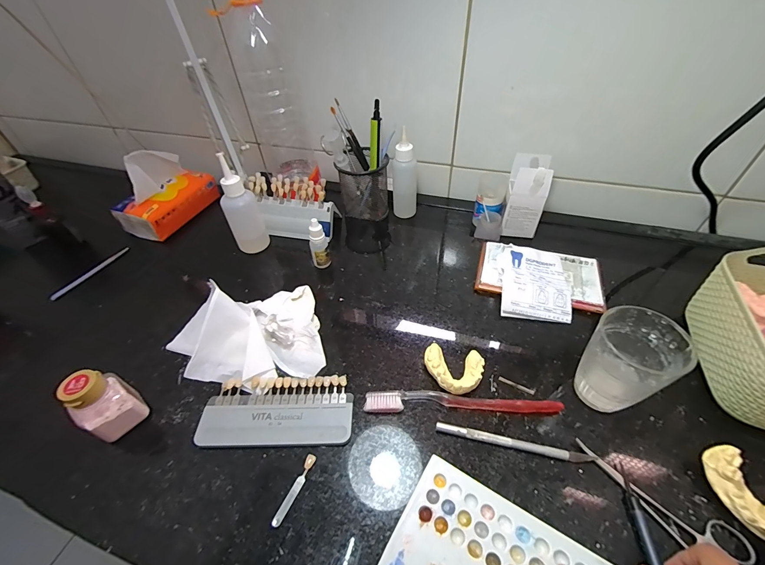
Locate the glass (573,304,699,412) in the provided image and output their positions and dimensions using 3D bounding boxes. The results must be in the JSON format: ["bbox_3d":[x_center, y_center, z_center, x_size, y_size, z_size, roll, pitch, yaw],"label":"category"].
[{"bbox_3d":[0.223,0.078,0.302,0.064,0.092,0.060,24,51,25],"label":"glass"}]

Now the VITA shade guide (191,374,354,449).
[{"bbox_3d":[-0.104,0.128,0.332,0.146,0.010,0.065,-2,45,1],"label":"VITA shade guide"}]

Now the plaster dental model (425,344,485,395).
[{"bbox_3d":[0.075,0.093,0.348,0.060,0.018,0.051,5,46,9],"label":"plaster dental model"}]

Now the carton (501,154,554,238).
[{"bbox_3d":[0.219,-0.131,0.510,0.055,0.109,0.057,12,47,15],"label":"carton"}]

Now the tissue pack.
[{"bbox_3d":[-0.430,-0.187,0.661,0.077,0.125,0.182,20,51,21],"label":"tissue pack"}]

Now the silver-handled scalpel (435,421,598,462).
[{"bbox_3d":[0.118,0.147,0.301,0.135,0.007,0.009,8,46,11],"label":"silver-handled scalpel"}]

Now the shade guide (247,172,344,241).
[{"bbox_3d":[-0.141,-0.113,0.522,0.132,0.081,0.067,2,46,6],"label":"shade guide"}]

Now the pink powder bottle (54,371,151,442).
[{"bbox_3d":[-0.260,0.112,0.309,0.035,0.073,0.042,24,52,25],"label":"pink powder bottle"}]

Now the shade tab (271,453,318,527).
[{"bbox_3d":[-0.075,0.178,0.286,0.008,0.004,0.058,16,49,19],"label":"shade tab"}]

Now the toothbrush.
[{"bbox_3d":[0.076,0.117,0.329,0.185,0.012,0.024,-1,45,3],"label":"toothbrush"}]

